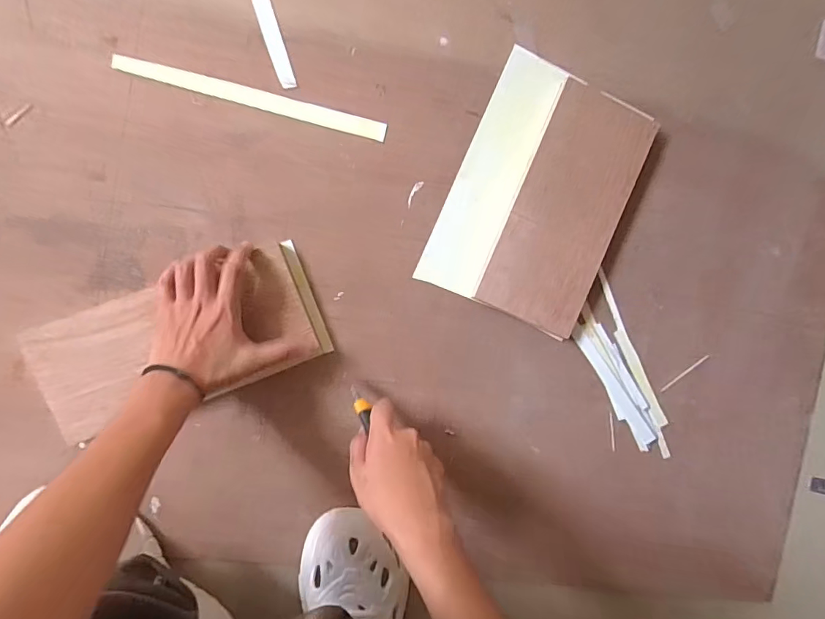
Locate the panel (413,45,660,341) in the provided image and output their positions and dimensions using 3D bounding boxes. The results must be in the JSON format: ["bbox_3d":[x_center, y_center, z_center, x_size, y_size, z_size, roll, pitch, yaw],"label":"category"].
[{"bbox_3d":[0.144,-0.122,0.499,0.187,0.027,0.263,24,89,-9],"label":"panel"}]

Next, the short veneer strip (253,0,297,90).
[{"bbox_3d":[-0.146,-0.289,0.462,0.017,0.004,0.122,-18,95,-7],"label":"short veneer strip"}]

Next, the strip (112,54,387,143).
[{"bbox_3d":[-0.160,-0.217,0.465,0.267,0.006,0.018,12,95,-8],"label":"strip"}]

